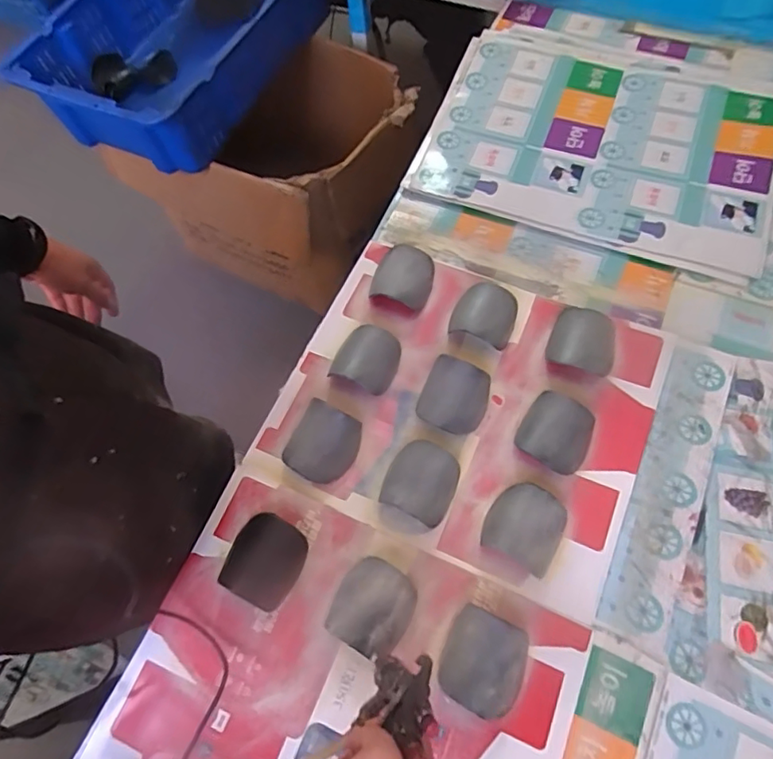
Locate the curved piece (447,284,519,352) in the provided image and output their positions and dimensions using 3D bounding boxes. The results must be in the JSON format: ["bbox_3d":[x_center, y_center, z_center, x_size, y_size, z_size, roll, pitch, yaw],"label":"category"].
[{"bbox_3d":[0.140,-0.090,0.772,0.088,0.044,0.101,24,68,13],"label":"curved piece"}]

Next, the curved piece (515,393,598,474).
[{"bbox_3d":[0.207,0.065,0.664,0.083,0.055,0.089,27,69,13],"label":"curved piece"}]

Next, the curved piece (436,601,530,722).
[{"bbox_3d":[0.102,0.298,0.572,0.084,0.041,0.092,21,67,11],"label":"curved piece"}]

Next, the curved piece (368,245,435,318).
[{"bbox_3d":[0.025,-0.147,0.789,0.088,0.045,0.101,19,67,10],"label":"curved piece"}]

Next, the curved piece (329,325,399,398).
[{"bbox_3d":[-0.024,-0.027,0.741,0.084,0.056,0.093,21,67,11],"label":"curved piece"}]

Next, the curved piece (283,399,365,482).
[{"bbox_3d":[-0.081,0.086,0.704,0.085,0.046,0.096,25,68,13],"label":"curved piece"}]

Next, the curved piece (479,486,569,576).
[{"bbox_3d":[0.160,0.171,0.634,0.084,0.044,0.093,27,69,14],"label":"curved piece"}]

